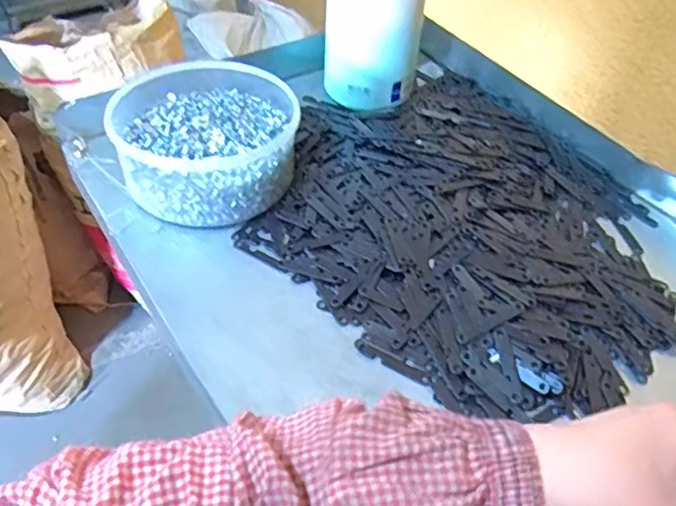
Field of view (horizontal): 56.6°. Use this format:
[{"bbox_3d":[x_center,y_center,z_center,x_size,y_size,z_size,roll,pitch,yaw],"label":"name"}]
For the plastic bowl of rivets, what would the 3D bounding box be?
[{"bbox_3d":[-0.110,-0.102,0.536,0.148,0.064,0.172,-2,45,-4],"label":"plastic bowl of rivets"}]

